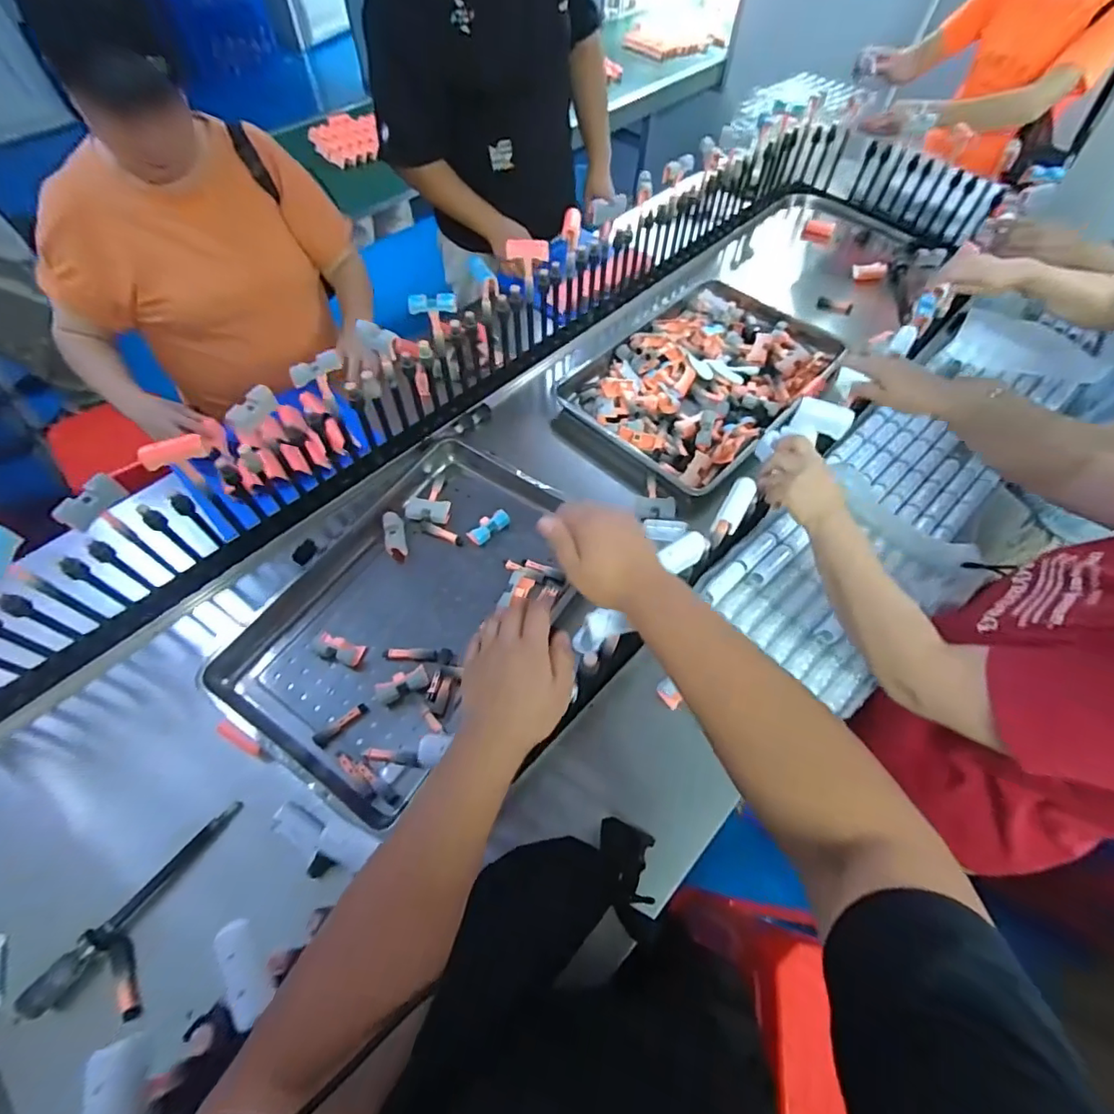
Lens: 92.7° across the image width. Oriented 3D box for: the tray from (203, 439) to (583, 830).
[{"bbox_3d":[-0.224,0.071,0.870,0.397,0.055,0.572,32,64,15],"label":"tray"}]

